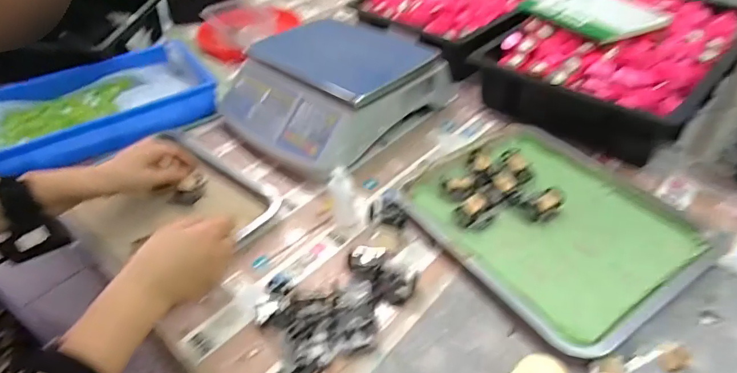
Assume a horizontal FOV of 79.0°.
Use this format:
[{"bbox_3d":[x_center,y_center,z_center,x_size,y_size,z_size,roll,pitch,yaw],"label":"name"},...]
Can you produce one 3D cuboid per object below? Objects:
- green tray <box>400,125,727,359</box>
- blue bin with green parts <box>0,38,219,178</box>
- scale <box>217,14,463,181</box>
[{"bbox_3d":[0.224,0.032,0.553,0.283,0.024,0.305,-25,45,-23],"label":"green tray"},{"bbox_3d":[-0.462,-0.133,0.787,0.368,0.076,0.255,-32,44,-21],"label":"blue bin with green parts"},{"bbox_3d":[-0.058,-0.164,0.744,0.295,0.104,0.295,-33,49,-30],"label":"scale"}]

